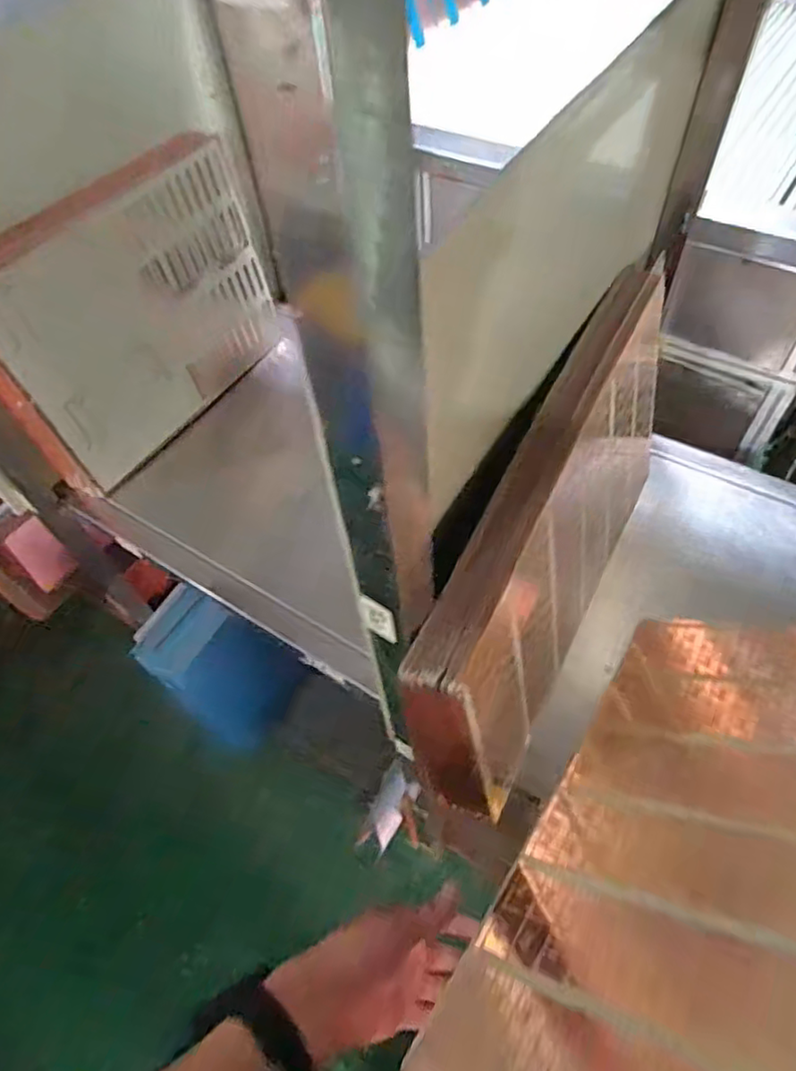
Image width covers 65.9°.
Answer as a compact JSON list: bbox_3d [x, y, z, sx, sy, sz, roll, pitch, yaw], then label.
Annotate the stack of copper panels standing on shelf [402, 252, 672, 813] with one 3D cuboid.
[{"bbox_3d":[0.176,0.004,0.622,0.040,0.300,0.509,13,54,32],"label":"stack of copper panels standing on shelf"}]

